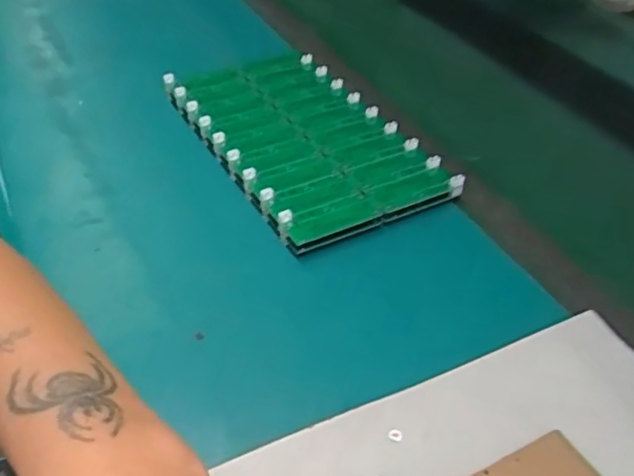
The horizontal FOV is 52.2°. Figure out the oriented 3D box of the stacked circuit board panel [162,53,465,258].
[{"bbox_3d":[-0.013,-0.084,0.528,0.141,0.023,0.246,-18,44,-24],"label":"stacked circuit board panel"}]

